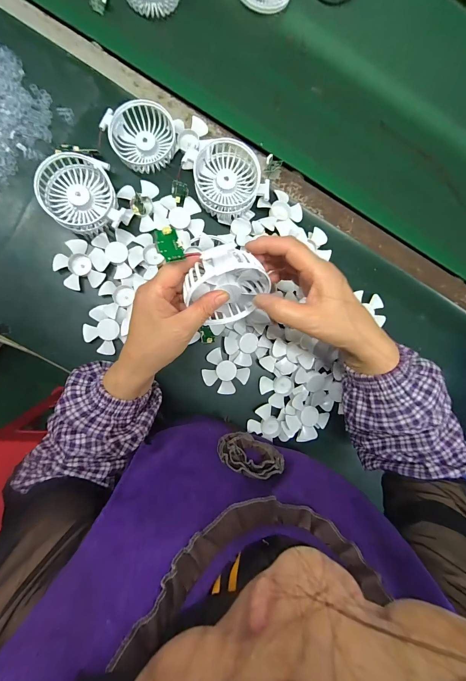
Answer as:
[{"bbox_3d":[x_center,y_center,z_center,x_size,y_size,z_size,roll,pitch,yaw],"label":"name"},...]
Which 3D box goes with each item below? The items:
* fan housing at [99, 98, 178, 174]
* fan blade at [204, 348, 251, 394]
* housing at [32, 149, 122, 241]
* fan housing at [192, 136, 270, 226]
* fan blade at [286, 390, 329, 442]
[{"bbox_3d":[-0.126,-0.287,0.400,0.091,0.026,0.084,0,90,-6],"label":"fan housing"},{"bbox_3d":[-0.012,0.047,0.432,0.069,0.009,0.064,0,90,-6],"label":"fan blade"},{"bbox_3d":[-0.204,-0.192,0.383,0.088,0.056,0.089,0,90,-6],"label":"housing"},{"bbox_3d":[-0.006,-0.224,0.401,0.085,0.050,0.098,-41,93,-5],"label":"fan housing"},{"bbox_3d":[0.117,0.112,0.435,0.069,0.018,0.070,0,90,-6],"label":"fan blade"}]

